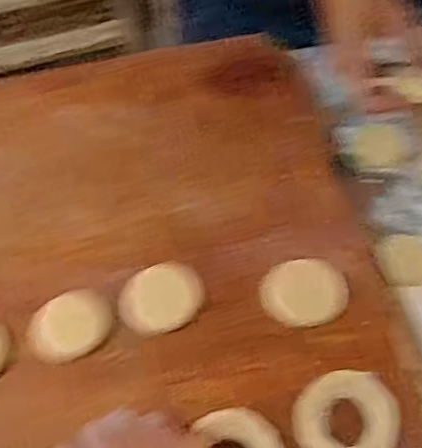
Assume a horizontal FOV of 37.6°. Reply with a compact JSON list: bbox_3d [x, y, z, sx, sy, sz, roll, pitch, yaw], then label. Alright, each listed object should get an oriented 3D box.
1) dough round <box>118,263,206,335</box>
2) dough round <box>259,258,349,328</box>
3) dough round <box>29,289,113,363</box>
[{"bbox_3d":[-0.046,0.070,0.580,0.078,0.024,0.056,-8,61,-4],"label":"dough round"},{"bbox_3d":[0.087,0.063,0.572,0.077,0.018,0.058,-3,61,-1],"label":"dough round"},{"bbox_3d":[-0.128,0.094,0.569,0.072,0.022,0.055,-20,63,-10],"label":"dough round"}]

